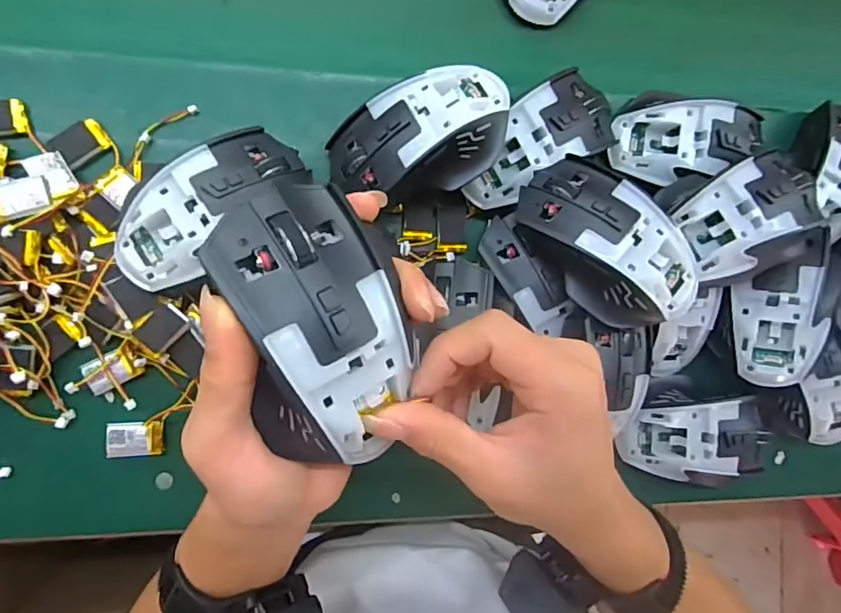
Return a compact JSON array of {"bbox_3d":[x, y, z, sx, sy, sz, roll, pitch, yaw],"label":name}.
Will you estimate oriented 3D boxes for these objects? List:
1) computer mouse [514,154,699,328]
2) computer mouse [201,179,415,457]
[{"bbox_3d":[0.111,-0.037,0.315,0.065,0.048,0.110,-40,96,-7],"label":"computer mouse"},{"bbox_3d":[-0.036,0.010,0.199,0.062,0.032,0.109,-16,93,-9],"label":"computer mouse"}]

